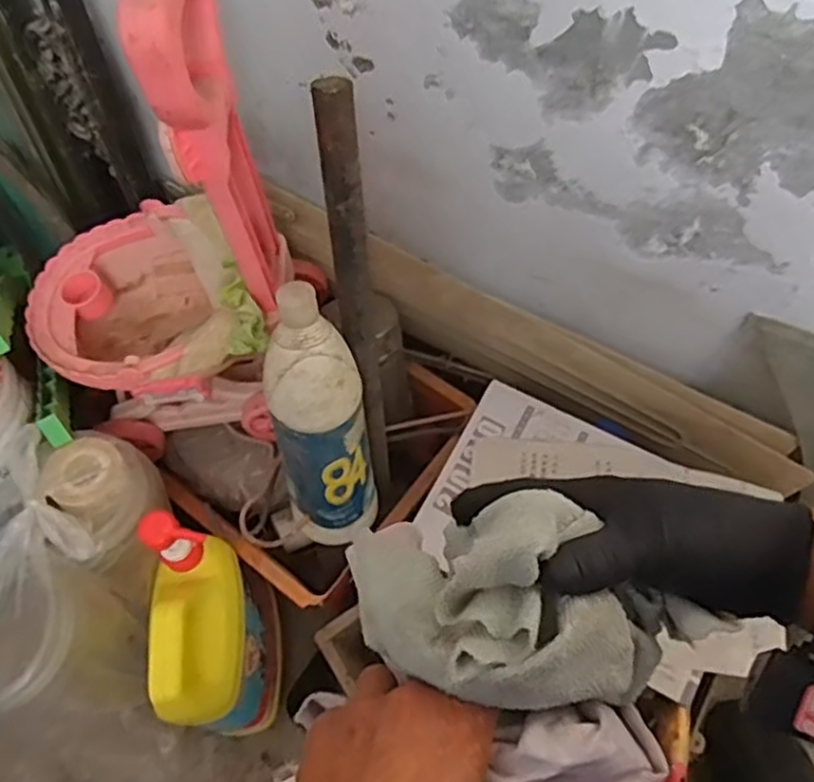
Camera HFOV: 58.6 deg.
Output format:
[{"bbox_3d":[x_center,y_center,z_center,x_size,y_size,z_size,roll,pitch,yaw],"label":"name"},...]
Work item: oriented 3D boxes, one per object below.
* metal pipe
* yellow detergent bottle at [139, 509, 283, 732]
[{"bbox_3d":[-0.034,-0.048,0.544,0.024,0.350,0.024,-6,40,-1],"label":"metal pipe"},{"bbox_3d":[-0.159,0.206,0.610,0.068,0.204,0.146,-12,62,-4],"label":"yellow detergent bottle"}]

